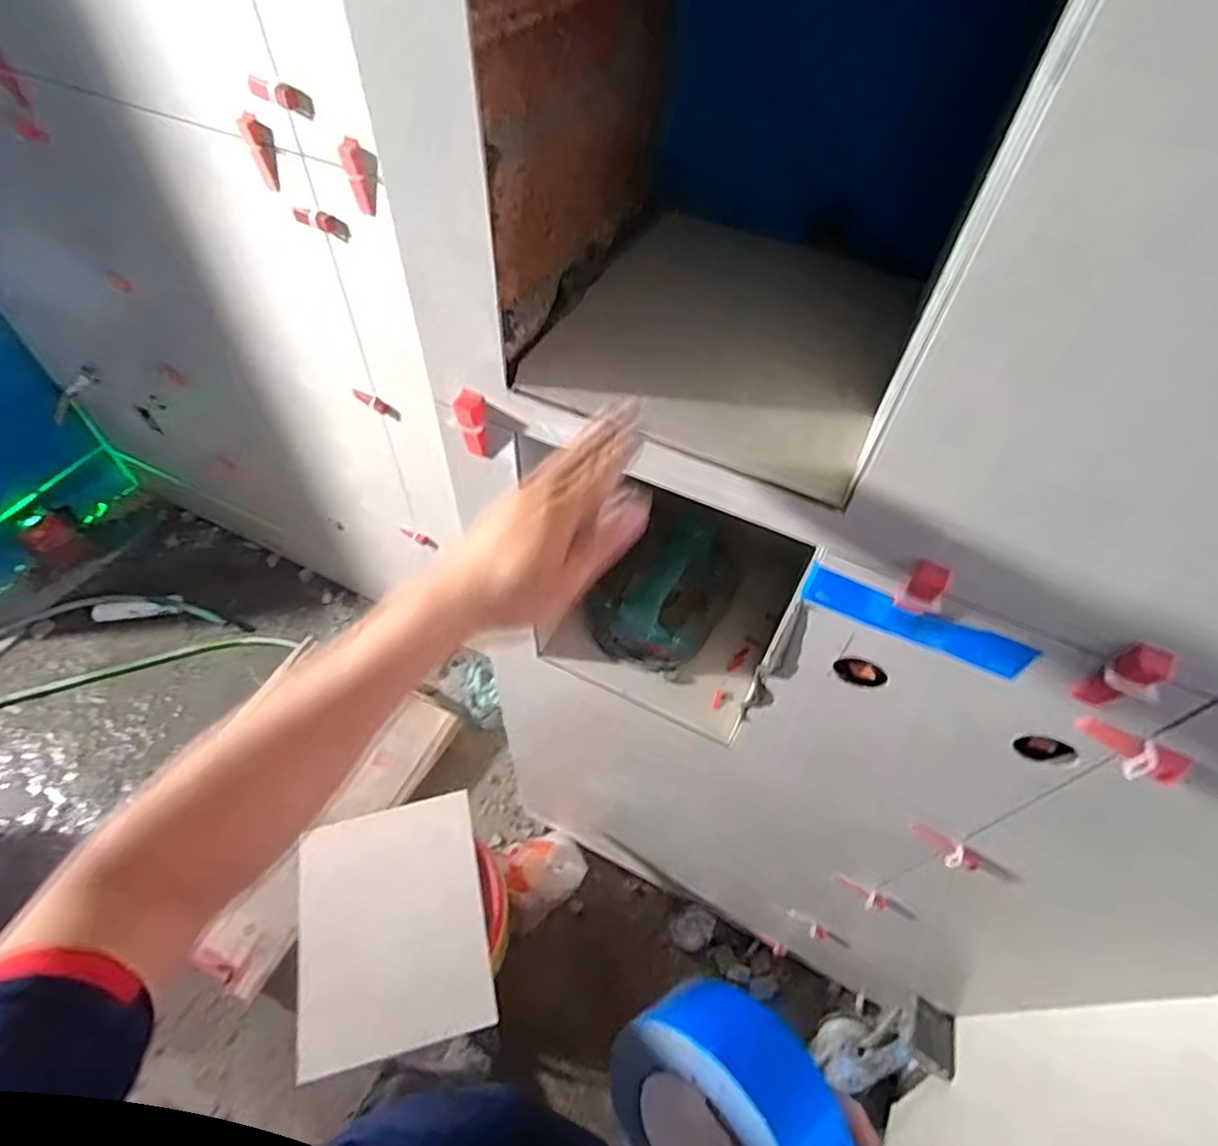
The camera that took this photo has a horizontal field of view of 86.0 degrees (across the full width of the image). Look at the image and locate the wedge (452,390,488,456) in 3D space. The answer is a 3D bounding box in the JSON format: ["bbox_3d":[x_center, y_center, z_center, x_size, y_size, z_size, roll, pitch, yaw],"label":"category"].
[{"bbox_3d":[-0.115,-0.123,0.548,0.024,0.065,0.014,7,54,2],"label":"wedge"}]

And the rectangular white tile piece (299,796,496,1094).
[{"bbox_3d":[-0.364,0.584,1.094,0.300,0.015,0.361,-11,61,-11],"label":"rectangular white tile piece"}]

